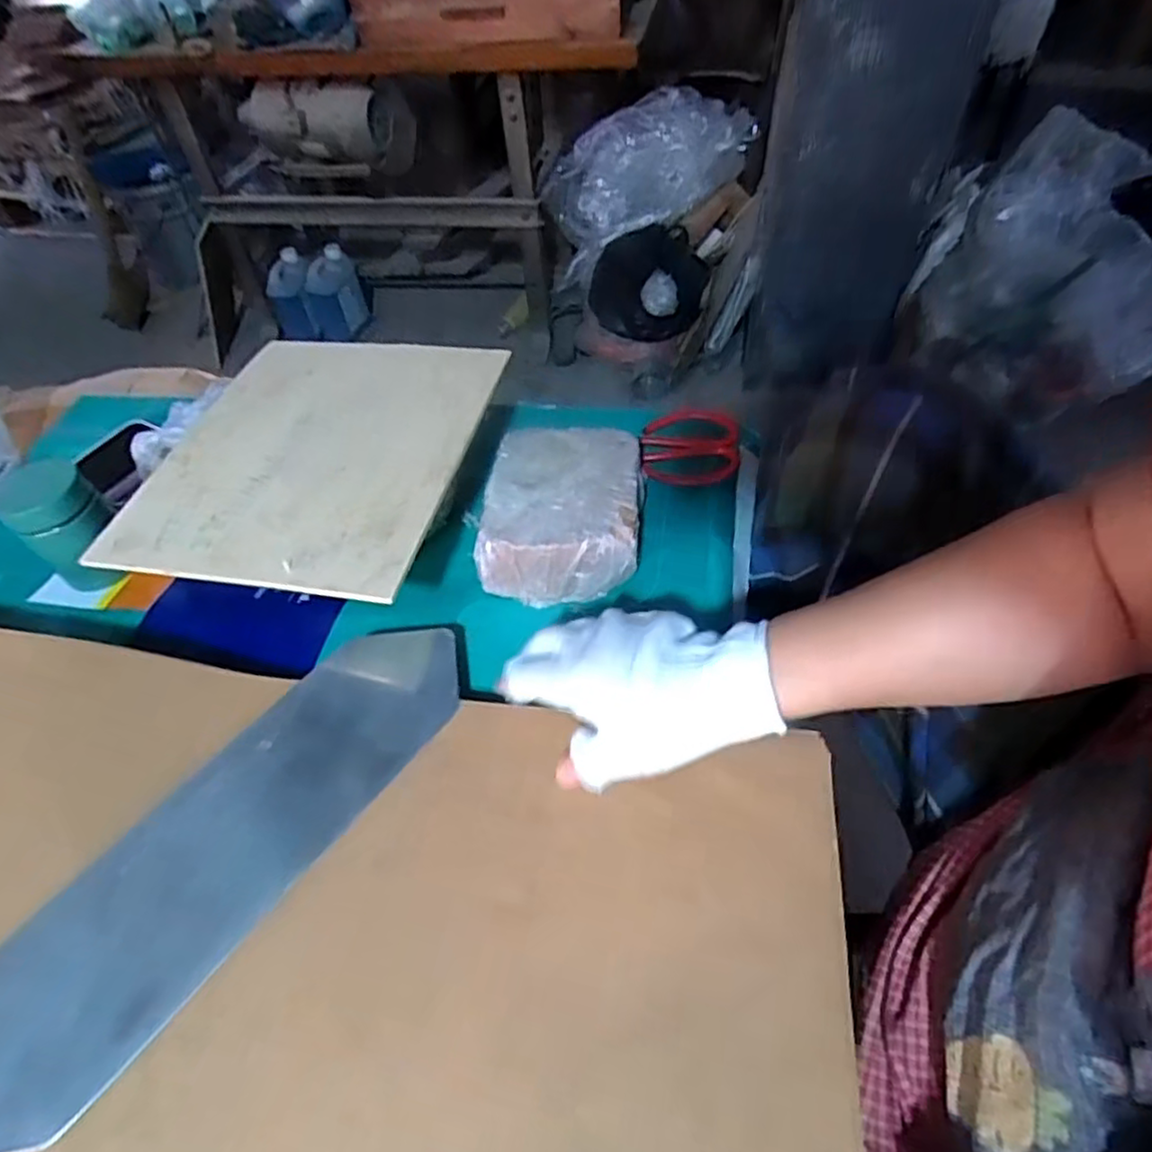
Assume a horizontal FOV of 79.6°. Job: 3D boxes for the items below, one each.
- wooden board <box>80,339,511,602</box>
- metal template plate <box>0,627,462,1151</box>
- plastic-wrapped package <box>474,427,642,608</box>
[{"bbox_3d":[-0.200,-0.103,0.535,0.239,0.009,0.273,6,51,13],"label":"wooden board"},{"bbox_3d":[-0.187,0.139,0.377,0.091,0.009,0.321,28,59,22],"label":"metal template plate"},{"bbox_3d":[-0.008,-0.054,0.535,0.116,0.056,0.149,4,53,6],"label":"plastic-wrapped package"}]

